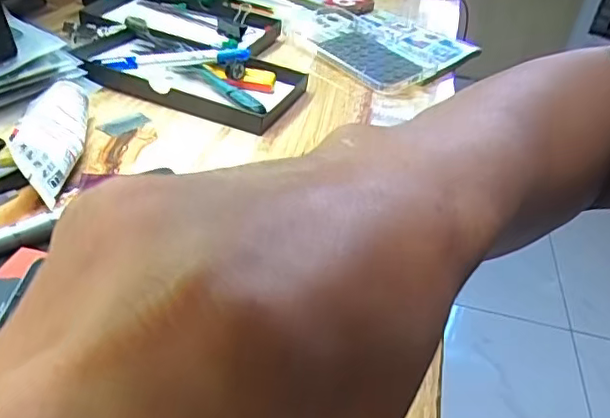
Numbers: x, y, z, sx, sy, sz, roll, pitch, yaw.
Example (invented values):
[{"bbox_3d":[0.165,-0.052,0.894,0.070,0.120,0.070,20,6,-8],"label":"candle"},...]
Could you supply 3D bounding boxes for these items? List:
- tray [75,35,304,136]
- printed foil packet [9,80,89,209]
[{"bbox_3d":[-0.094,-0.116,0.480,0.175,0.028,0.105,13,36,9],"label":"tray"},{"bbox_3d":[-0.157,-0.052,0.366,0.010,0.039,0.112,-28,37,16],"label":"printed foil packet"}]

